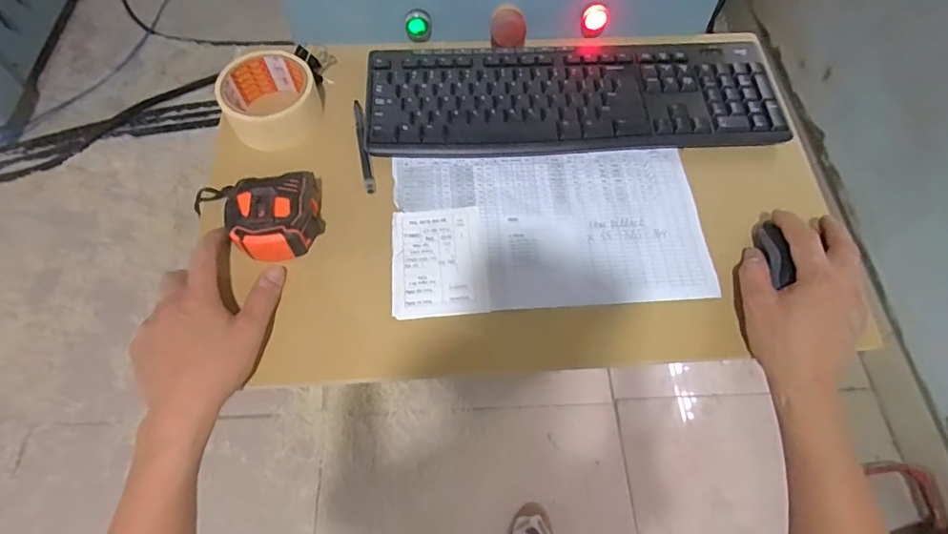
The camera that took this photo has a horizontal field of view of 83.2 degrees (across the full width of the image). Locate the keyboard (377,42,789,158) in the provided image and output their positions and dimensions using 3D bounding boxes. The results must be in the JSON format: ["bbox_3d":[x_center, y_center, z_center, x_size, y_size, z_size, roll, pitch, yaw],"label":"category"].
[{"bbox_3d":[0.105,-0.182,0.561,0.422,0.027,0.134,-3,60,-1],"label":"keyboard"}]

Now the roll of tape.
[{"bbox_3d":[-0.203,-0.169,0.538,0.090,0.050,0.090,0,60,0],"label":"roll of tape"}]

